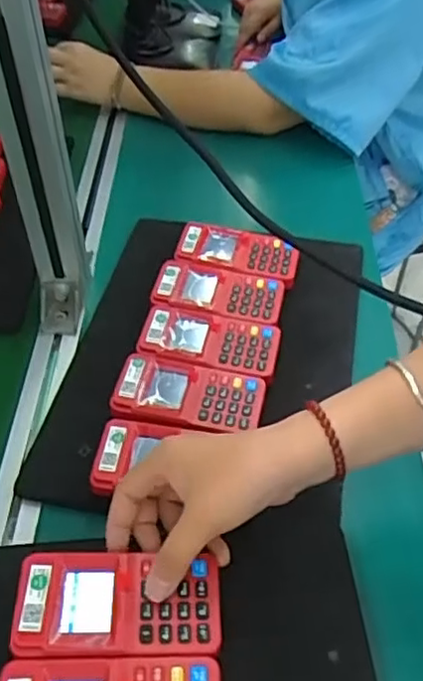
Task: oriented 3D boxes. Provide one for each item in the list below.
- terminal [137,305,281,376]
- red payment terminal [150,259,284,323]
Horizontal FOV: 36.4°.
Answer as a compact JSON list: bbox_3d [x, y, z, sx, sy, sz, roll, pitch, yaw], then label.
[{"bbox_3d":[-0.001,0.000,0.574,0.121,0.016,0.060,9,52,8],"label":"terminal"},{"bbox_3d":[0.007,-0.046,0.614,0.121,0.016,0.064,11,52,9],"label":"red payment terminal"}]

